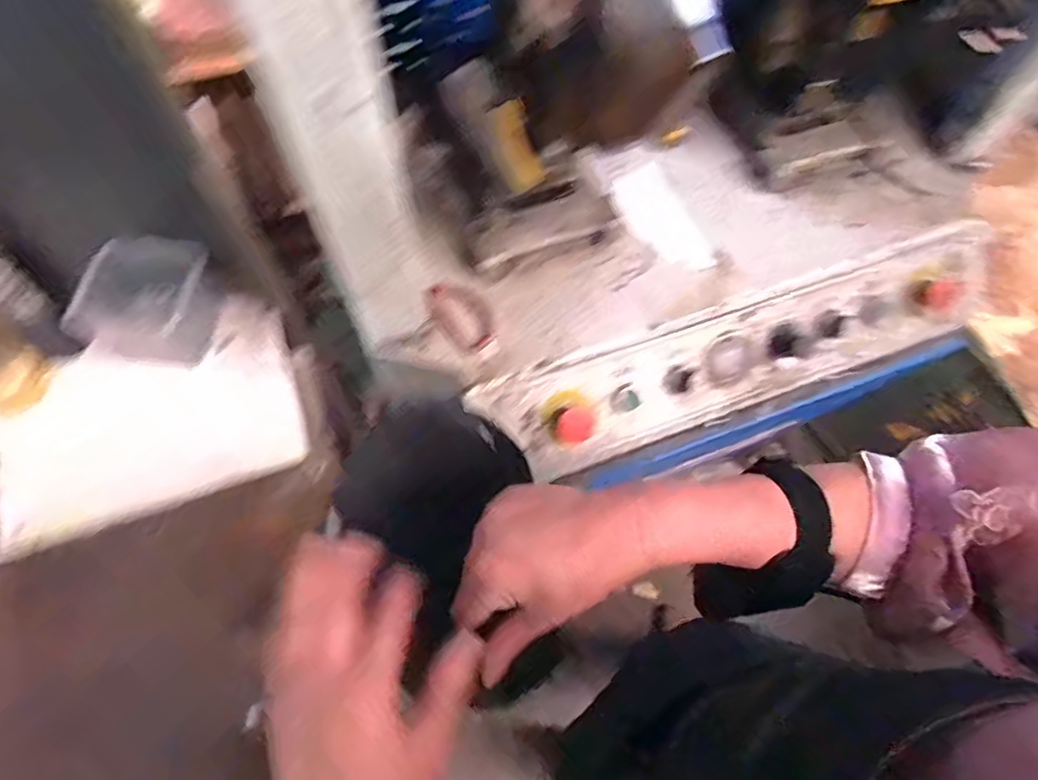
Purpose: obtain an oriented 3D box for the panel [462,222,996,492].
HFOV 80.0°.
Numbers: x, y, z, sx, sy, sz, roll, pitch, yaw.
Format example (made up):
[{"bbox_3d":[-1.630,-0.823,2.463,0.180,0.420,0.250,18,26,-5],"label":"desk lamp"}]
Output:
[{"bbox_3d":[0.286,-0.030,0.704,0.649,0.035,0.156,-19,107,-11],"label":"panel"}]

